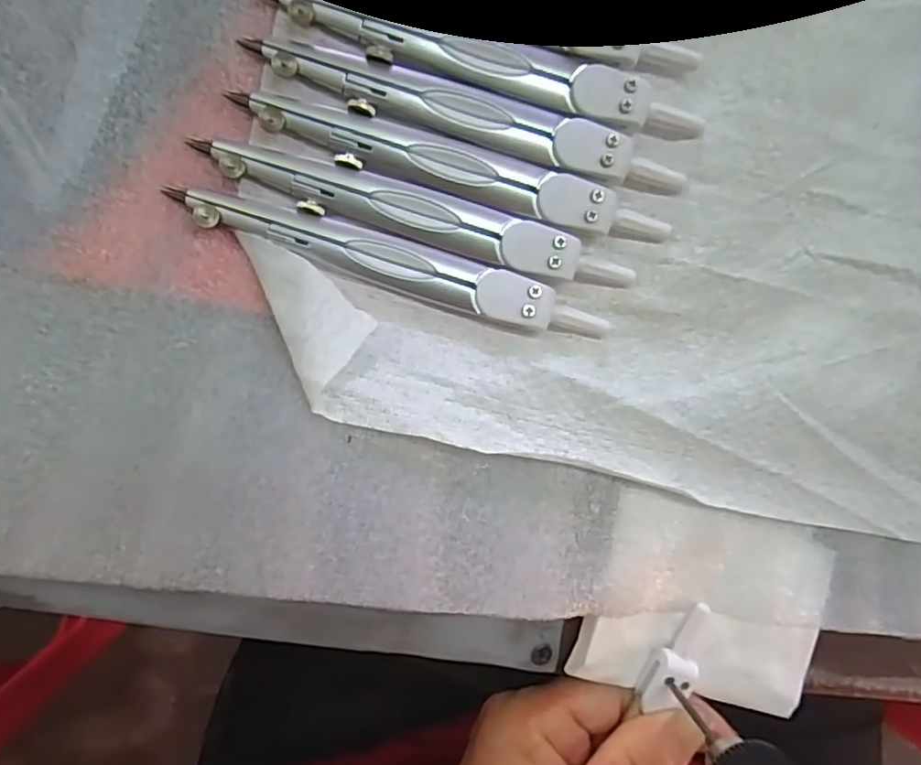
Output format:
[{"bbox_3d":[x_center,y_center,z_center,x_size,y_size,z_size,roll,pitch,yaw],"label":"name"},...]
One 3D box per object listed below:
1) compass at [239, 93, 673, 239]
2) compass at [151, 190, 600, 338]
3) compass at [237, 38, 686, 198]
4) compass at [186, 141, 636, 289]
[{"bbox_3d":[0.002,-0.061,0.178,0.125,0.005,0.015,13,94,-9],"label":"compass"},{"bbox_3d":[-0.016,-0.033,0.178,0.125,0.006,0.015,15,93,-9],"label":"compass"},{"bbox_3d":[0.006,-0.075,0.177,0.126,0.005,0.015,11,94,-9],"label":"compass"},{"bbox_3d":[-0.009,-0.047,0.178,0.125,0.006,0.014,14,93,-9],"label":"compass"}]

